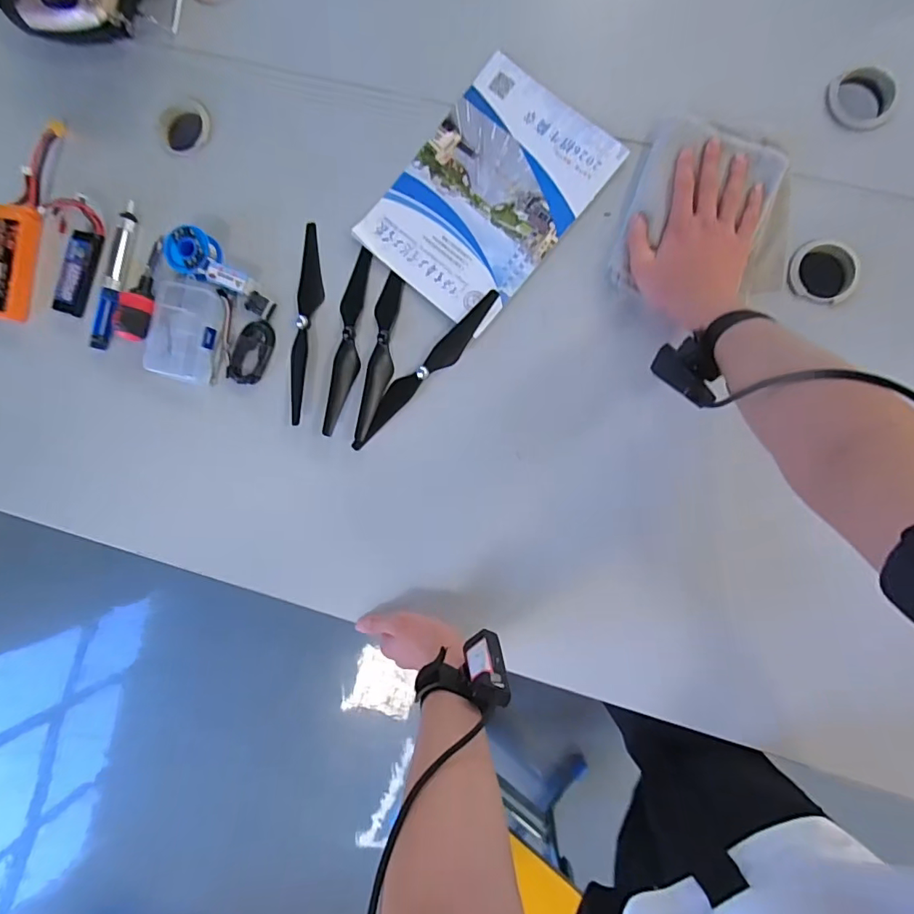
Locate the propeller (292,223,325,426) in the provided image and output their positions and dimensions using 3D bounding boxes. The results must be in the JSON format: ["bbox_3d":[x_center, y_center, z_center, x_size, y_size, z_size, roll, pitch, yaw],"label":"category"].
[{"bbox_3d":[-0.175,-0.155,0.586,0.028,0.012,0.229,6,91,5],"label":"propeller"}]

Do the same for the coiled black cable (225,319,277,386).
[{"bbox_3d":[-0.242,-0.123,0.597,0.045,0.011,0.078,25,92,4],"label":"coiled black cable"}]

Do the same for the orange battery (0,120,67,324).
[{"bbox_3d":[-0.519,-0.281,0.599,0.045,0.027,0.237,15,92,5],"label":"orange battery"}]

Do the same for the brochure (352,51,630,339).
[{"bbox_3d":[0.034,-0.291,0.564,0.186,0.006,0.255,41,96,4],"label":"brochure"}]

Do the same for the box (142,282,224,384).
[{"bbox_3d":[-0.321,-0.147,0.598,0.077,0.018,0.109,15,92,5],"label":"box"}]

